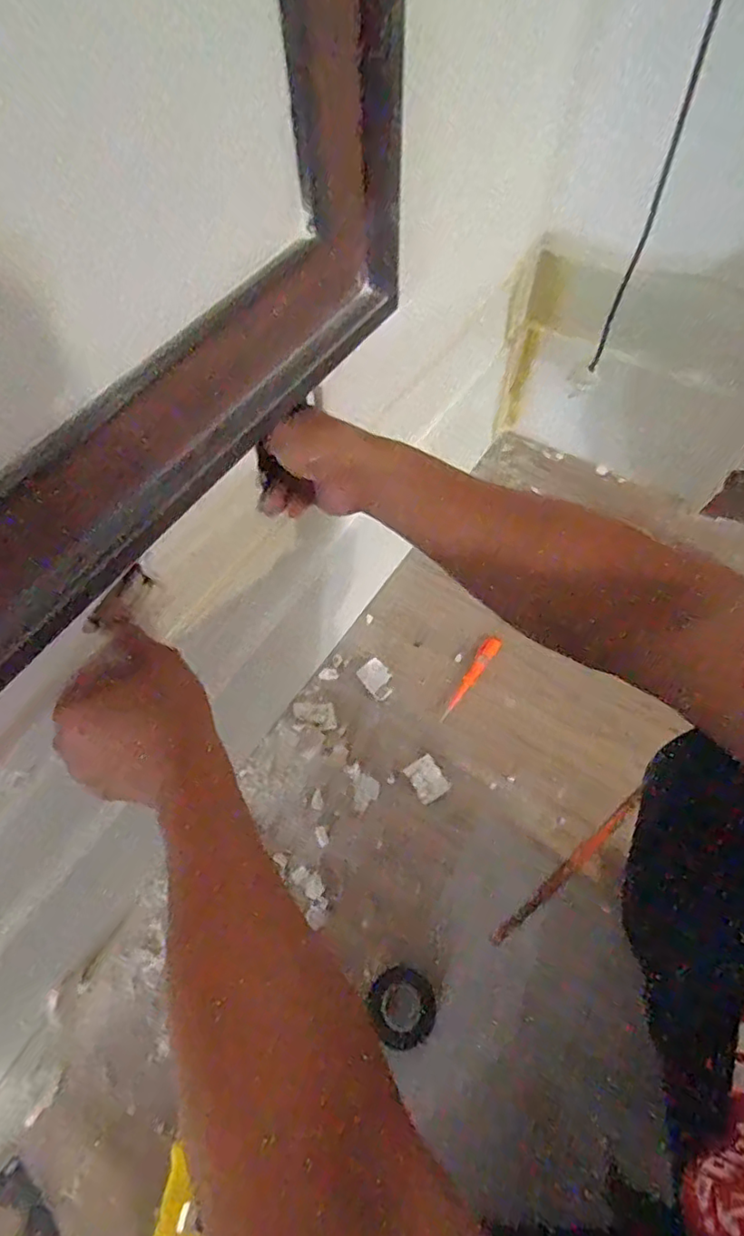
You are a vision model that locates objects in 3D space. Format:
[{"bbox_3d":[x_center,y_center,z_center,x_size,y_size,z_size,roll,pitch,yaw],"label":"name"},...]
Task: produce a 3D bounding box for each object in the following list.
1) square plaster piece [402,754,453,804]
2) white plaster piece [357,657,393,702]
[{"bbox_3d":[0.065,0.190,0.693,0.038,0.008,0.047,-31,68,-16],"label":"square plaster piece"},{"bbox_3d":[0.008,0.077,0.749,0.035,0.012,0.052,-34,69,-17],"label":"white plaster piece"}]

